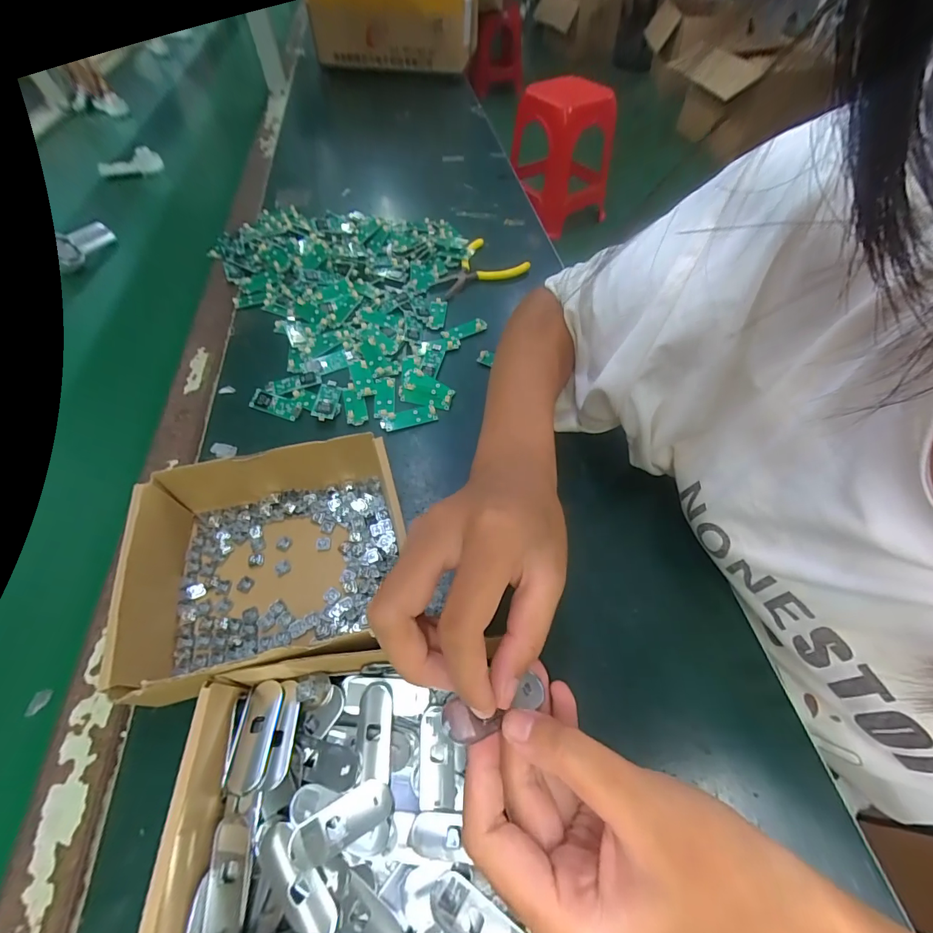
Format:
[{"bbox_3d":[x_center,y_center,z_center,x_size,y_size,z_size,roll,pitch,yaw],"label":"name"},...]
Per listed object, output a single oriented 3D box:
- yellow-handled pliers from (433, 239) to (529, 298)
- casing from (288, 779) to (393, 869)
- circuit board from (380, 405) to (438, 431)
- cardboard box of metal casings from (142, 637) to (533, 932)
[{"bbox_3d":[0.013,-0.244,0.525,0.082,0.012,0.115,37,62,21],"label":"yellow-handled pliers"},{"bbox_3d":[-0.061,0.173,0.205,0.049,0.005,0.018,-24,60,-17],"label":"casing"},{"bbox_3d":[-0.053,-0.045,0.388,0.052,0.004,0.019,-15,57,-11],"label":"circuit board"},{"bbox_3d":[-0.054,0.173,0.205,0.162,0.052,0.143,-5,56,-4],"label":"cardboard box of metal casings"}]

